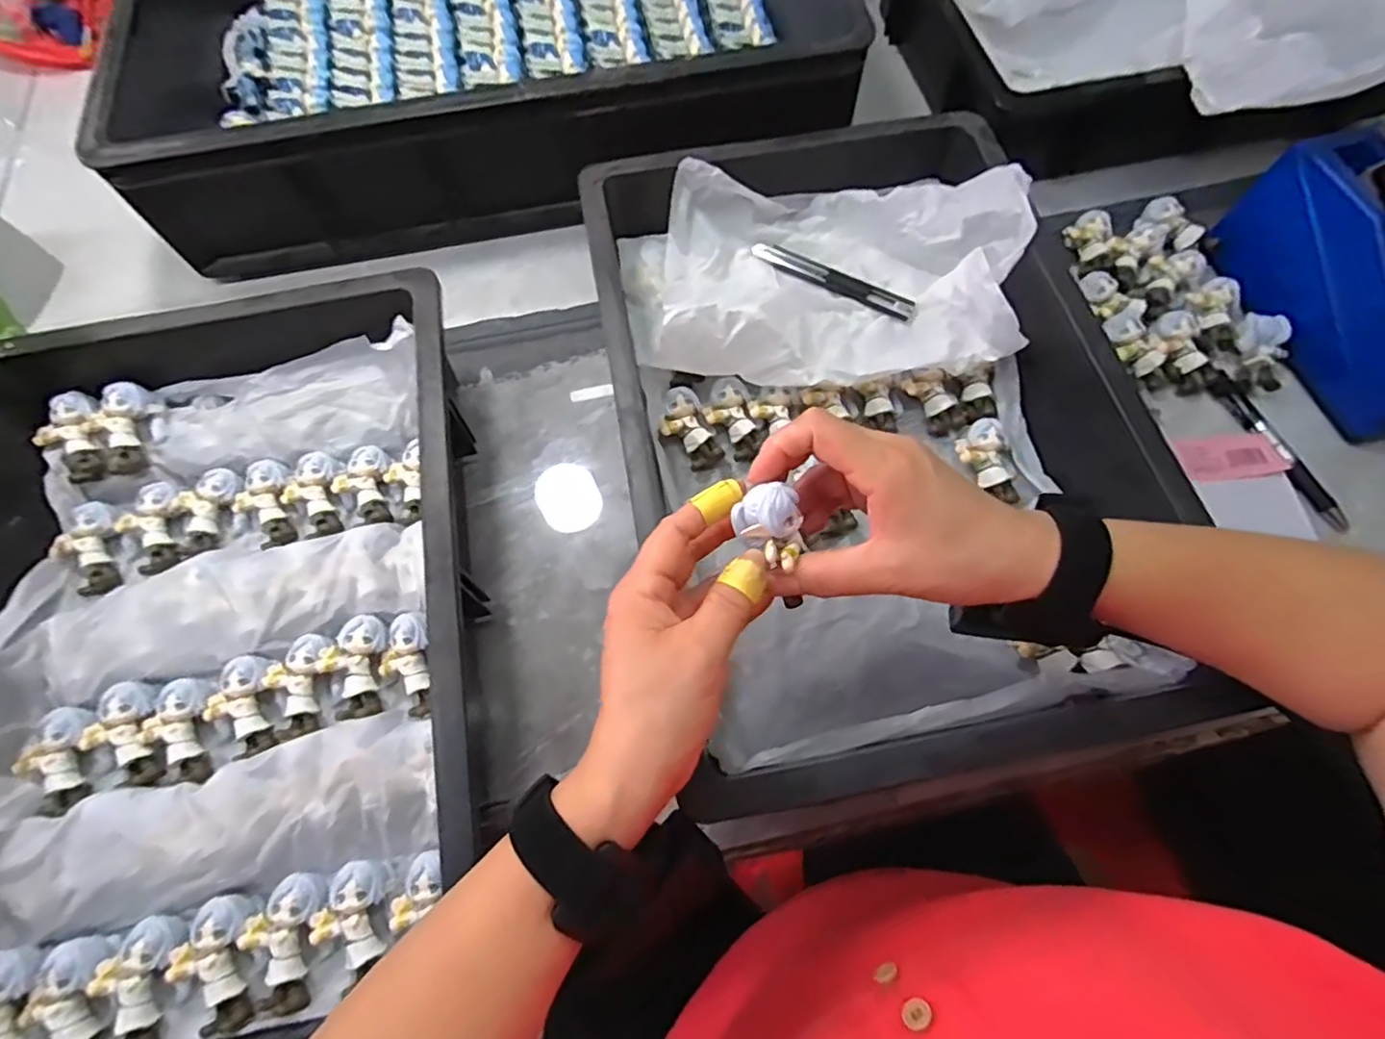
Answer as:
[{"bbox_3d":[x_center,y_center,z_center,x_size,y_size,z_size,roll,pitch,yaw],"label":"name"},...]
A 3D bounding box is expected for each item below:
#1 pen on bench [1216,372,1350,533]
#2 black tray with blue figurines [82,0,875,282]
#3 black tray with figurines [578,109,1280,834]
[{"bbox_3d":[0.413,-0.049,0.444,0.016,0.015,0.129,-14,68,-5],"label":"pen on bench"},{"bbox_3d":[-0.190,-0.450,0.581,0.592,0.119,0.434,-16,68,-5],"label":"black tray with blue figurines"},{"bbox_3d":[0.108,-0.071,0.430,0.303,0.092,0.445,-11,68,-3],"label":"black tray with figurines"}]

